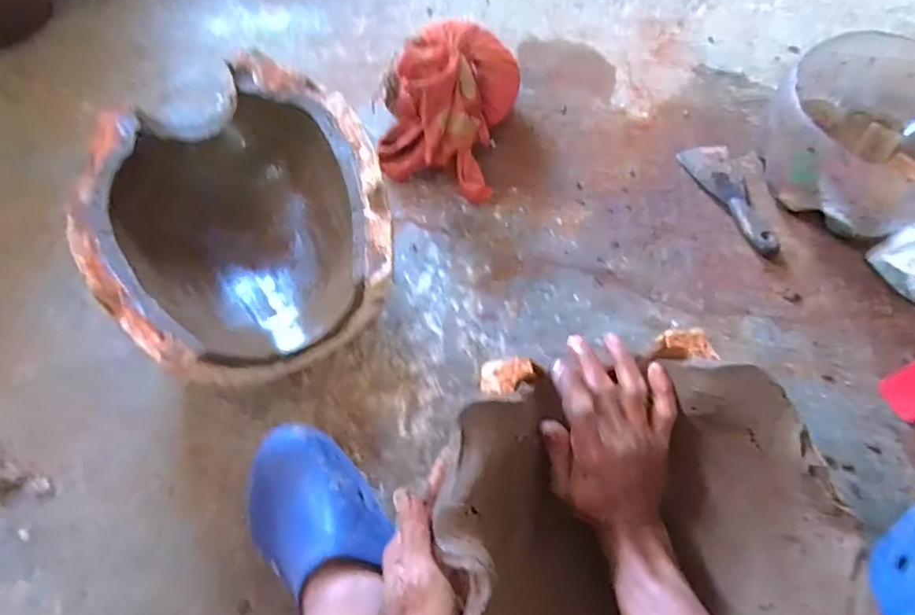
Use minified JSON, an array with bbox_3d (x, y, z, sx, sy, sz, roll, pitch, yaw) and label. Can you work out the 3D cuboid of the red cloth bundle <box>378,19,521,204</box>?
[{"bbox_3d":[-0.009,-0.274,0.712,0.157,0.125,0.217,13,63,7],"label":"red cloth bundle"}]

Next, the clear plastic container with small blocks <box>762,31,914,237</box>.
[{"bbox_3d":[0.508,-0.199,0.671,0.237,0.126,0.247,33,68,16],"label":"clear plastic container with small blocks"}]

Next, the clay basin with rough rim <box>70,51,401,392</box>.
[{"bbox_3d":[-0.224,-0.082,0.605,0.283,0.147,0.311,0,63,0],"label":"clay basin with rough rim"}]

